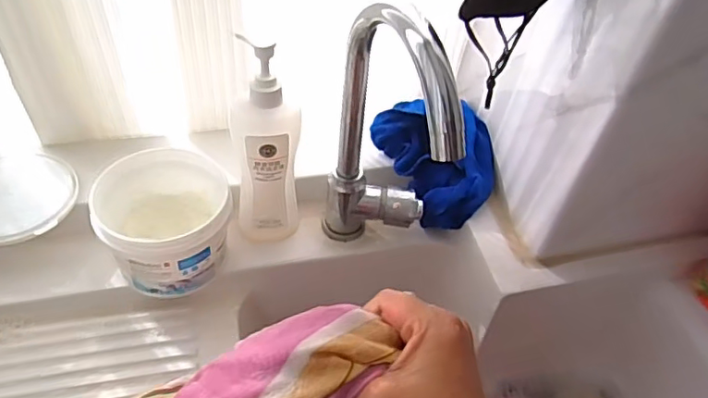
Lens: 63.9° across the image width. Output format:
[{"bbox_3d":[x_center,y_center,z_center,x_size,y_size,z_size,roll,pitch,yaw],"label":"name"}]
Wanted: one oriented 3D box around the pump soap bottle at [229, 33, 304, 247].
[{"bbox_3d":[-0.088,-0.043,0.559,0.065,0.232,0.046,8,48,0],"label":"pump soap bottle"}]

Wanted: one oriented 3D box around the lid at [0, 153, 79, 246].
[{"bbox_3d":[-0.356,-0.002,0.588,0.127,0.016,0.123,3,48,-4],"label":"lid"}]

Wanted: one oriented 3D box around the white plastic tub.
[{"bbox_3d":[-0.191,0.029,0.572,0.113,0.095,0.117,3,48,-4],"label":"white plastic tub"}]

